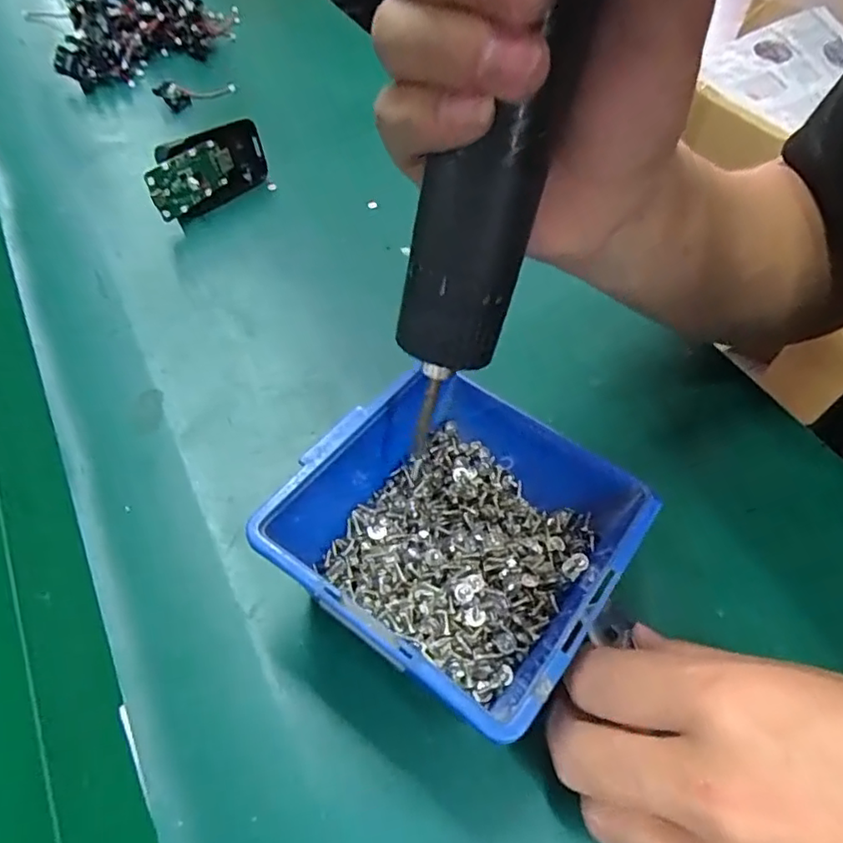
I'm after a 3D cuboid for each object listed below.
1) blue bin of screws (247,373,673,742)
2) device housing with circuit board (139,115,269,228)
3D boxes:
[{"bbox_3d":[0.015,0.043,0.239,0.110,0.049,0.116,32,56,20],"label":"blue bin of screws"},{"bbox_3d":[-0.142,-0.166,0.403,0.018,0.046,0.089,22,51,31],"label":"device housing with circuit board"}]

